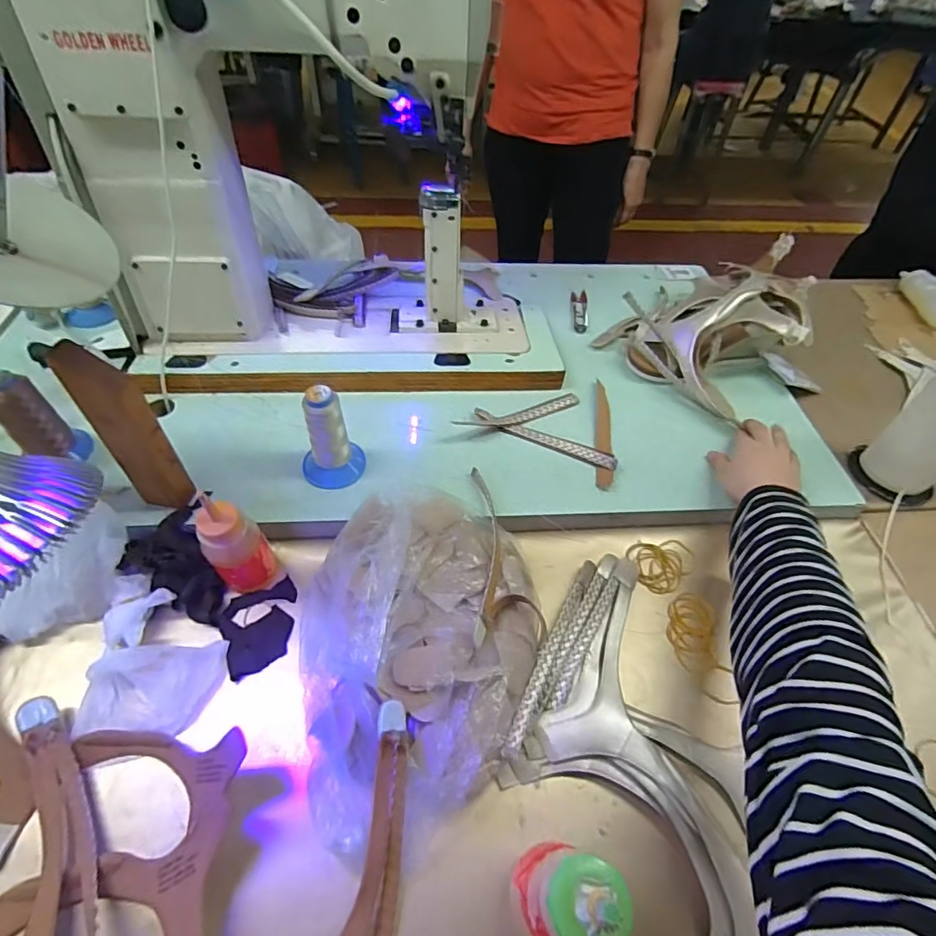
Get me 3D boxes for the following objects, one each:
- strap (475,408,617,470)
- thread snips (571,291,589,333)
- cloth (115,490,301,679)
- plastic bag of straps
[{"bbox_3d":[0.094,-0.042,0.622,0.180,0.018,0.025,25,56,12],"label":"strap"},{"bbox_3d":[0.177,-0.249,0.809,0.027,0.007,0.111,8,54,1],"label":"thread snips"},{"bbox_3d":[-0.243,0.113,0.499,0.184,0.032,0.091,33,58,17],"label":"cloth"},{"bbox_3d":[-0.037,0.144,0.448,0.217,0.061,0.303,-6,55,-9],"label":"plastic bag of straps"}]

